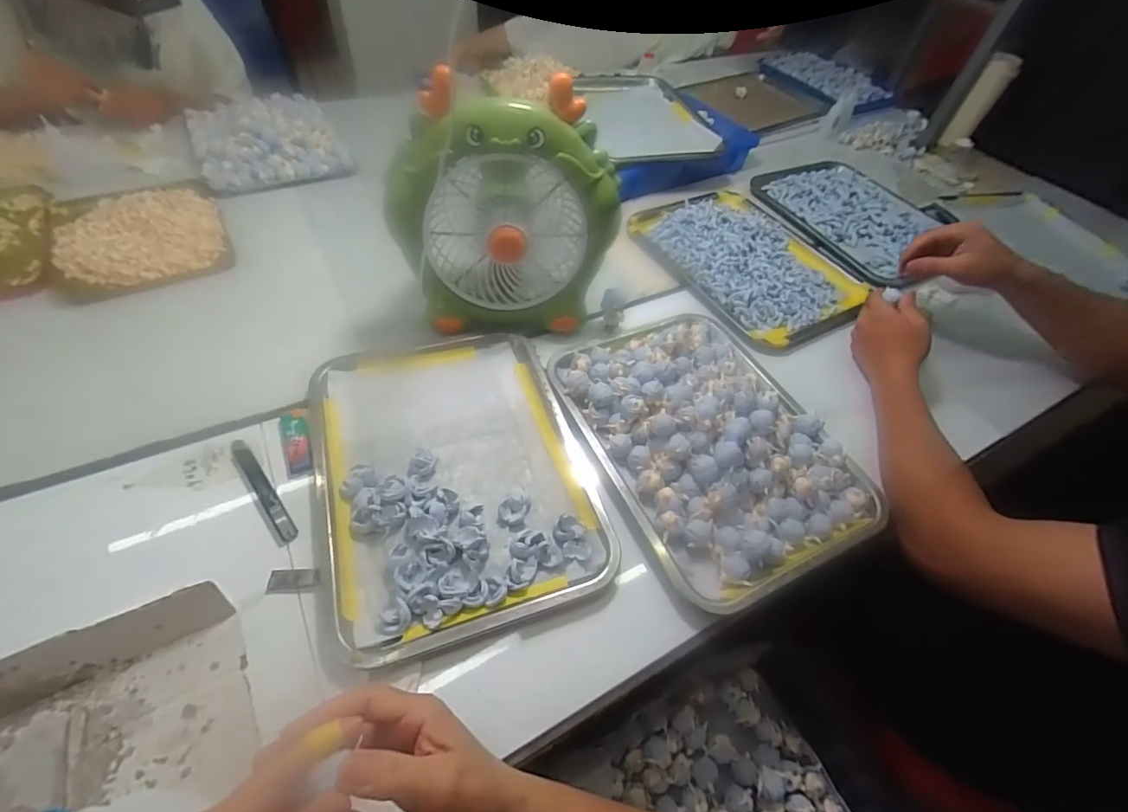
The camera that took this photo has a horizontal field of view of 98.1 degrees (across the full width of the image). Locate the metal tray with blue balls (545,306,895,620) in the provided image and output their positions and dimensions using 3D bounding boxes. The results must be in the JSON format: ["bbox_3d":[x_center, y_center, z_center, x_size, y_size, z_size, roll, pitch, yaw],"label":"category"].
[{"bbox_3d":[0.164,0.018,0.550,0.264,0.044,0.353,-17,56,-18],"label":"metal tray with blue balls"}]

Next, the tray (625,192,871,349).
[{"bbox_3d":[0.297,-0.255,0.788,0.275,0.023,0.346,-25,58,-23],"label":"tray"}]

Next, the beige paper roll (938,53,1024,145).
[{"bbox_3d":[0.939,-0.691,1.105,0.057,0.167,0.074,32,56,19],"label":"beige paper roll"}]

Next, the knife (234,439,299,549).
[{"bbox_3d":[-0.300,0.081,0.487,0.018,0.007,0.137,-31,61,-27],"label":"knife"}]

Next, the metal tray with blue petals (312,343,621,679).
[{"bbox_3d":[-0.119,0.054,0.520,0.261,0.028,0.359,-14,55,-16],"label":"metal tray with blue petals"}]

